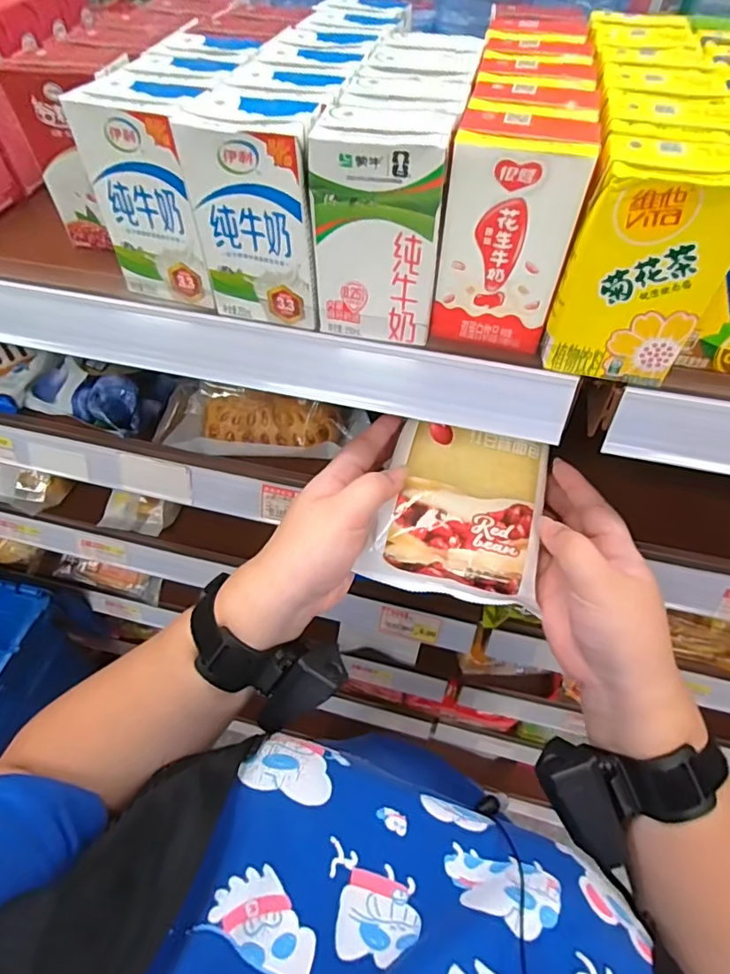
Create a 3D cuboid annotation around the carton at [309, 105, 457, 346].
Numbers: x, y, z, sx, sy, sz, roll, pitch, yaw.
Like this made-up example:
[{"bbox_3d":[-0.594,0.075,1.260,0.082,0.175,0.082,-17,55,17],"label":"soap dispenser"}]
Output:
[{"bbox_3d":[0.008,-0.137,0.285,0.065,0.105,0.039,11,55,7],"label":"carton"}]

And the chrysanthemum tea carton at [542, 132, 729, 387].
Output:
[{"bbox_3d":[0.138,-0.111,0.267,0.068,0.104,0.045,11,55,7],"label":"chrysanthemum tea carton"}]

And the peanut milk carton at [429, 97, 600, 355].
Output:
[{"bbox_3d":[0.077,-0.137,0.285,0.063,0.105,0.049,13,55,9],"label":"peanut milk carton"}]

